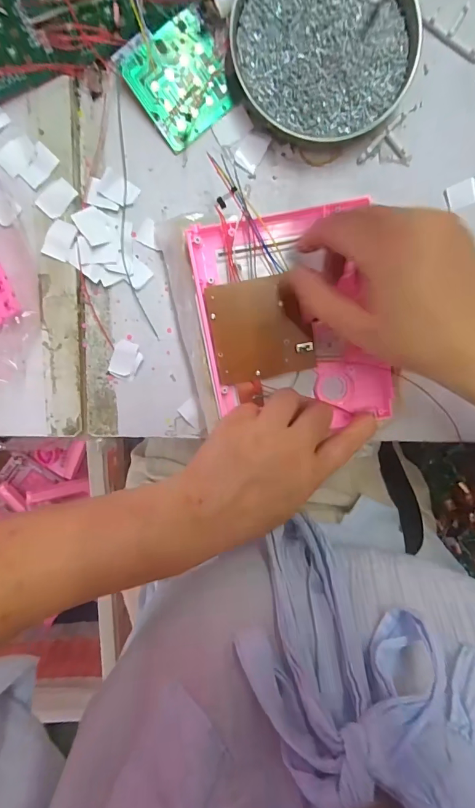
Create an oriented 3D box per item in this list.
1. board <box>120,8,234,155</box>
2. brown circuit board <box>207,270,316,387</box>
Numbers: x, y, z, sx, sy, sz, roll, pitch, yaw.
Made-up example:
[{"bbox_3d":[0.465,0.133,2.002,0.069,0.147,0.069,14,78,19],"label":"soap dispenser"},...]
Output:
[{"bbox_3d":[-0.042,-0.244,0.299,0.068,0.004,0.066,-37,112,4],"label":"board"},{"bbox_3d":[0.018,-0.055,0.291,0.072,0.012,0.072,-10,98,0],"label":"brown circuit board"}]

